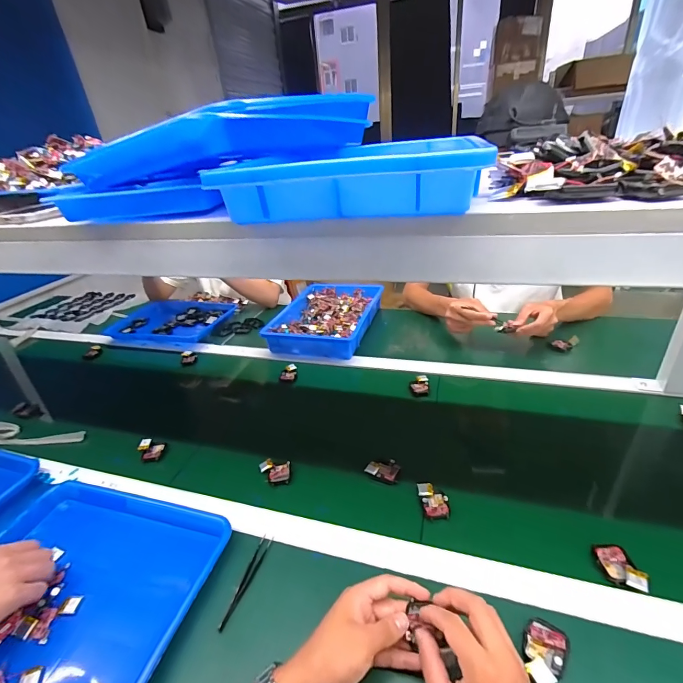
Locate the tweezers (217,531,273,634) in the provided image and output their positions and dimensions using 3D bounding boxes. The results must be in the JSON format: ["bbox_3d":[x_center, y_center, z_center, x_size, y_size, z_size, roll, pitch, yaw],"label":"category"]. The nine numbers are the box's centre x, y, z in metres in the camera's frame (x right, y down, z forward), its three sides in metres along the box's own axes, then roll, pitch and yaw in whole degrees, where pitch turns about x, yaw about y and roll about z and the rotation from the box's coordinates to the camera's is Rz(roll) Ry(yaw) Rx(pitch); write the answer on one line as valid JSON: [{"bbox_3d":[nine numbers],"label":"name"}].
[{"bbox_3d":[-0.118,0.297,0.467,0.015,0.009,0.112,5,31,20],"label":"tweezers"}]

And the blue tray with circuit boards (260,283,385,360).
[{"bbox_3d":[-0.036,-0.075,1.077,0.260,0.060,0.376,6,32,20],"label":"blue tray with circuit boards"}]

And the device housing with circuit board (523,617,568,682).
[{"bbox_3d":[0.203,0.312,0.374,0.038,0.010,0.061,18,37,36],"label":"device housing with circuit board"}]

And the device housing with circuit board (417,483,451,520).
[{"bbox_3d":[0.134,0.229,0.538,0.039,0.013,0.052,-5,29,2],"label":"device housing with circuit board"}]

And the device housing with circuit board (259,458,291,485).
[{"bbox_3d":[-0.108,0.214,0.613,0.053,0.014,0.039,1,30,13],"label":"device housing with circuit board"}]

